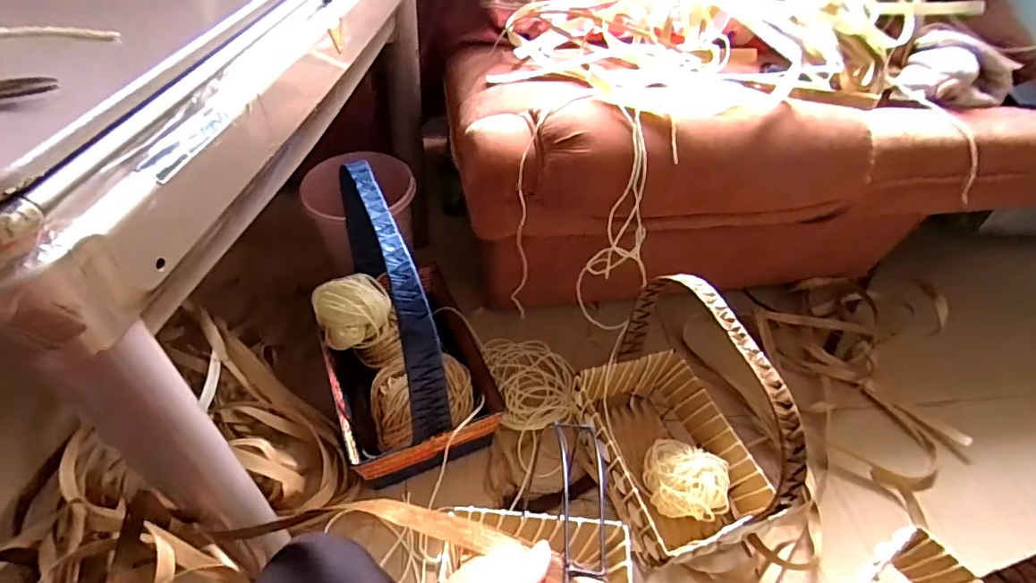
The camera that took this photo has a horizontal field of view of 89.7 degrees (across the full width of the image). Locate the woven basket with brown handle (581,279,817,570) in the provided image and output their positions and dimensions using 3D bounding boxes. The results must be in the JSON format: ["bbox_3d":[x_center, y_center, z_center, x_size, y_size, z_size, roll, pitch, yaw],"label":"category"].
[{"bbox_3d":[0.267,0.208,0.846,0.227,0.420,0.358,-12,46,-17],"label":"woven basket with brown handle"}]

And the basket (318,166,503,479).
[{"bbox_3d":[-0.218,0.034,0.926,0.268,0.453,0.442,-16,48,-20],"label":"basket"}]

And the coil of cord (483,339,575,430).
[{"bbox_3d":[0.031,0.181,1.133,0.177,0.030,0.263,-8,45,-13],"label":"coil of cord"}]

